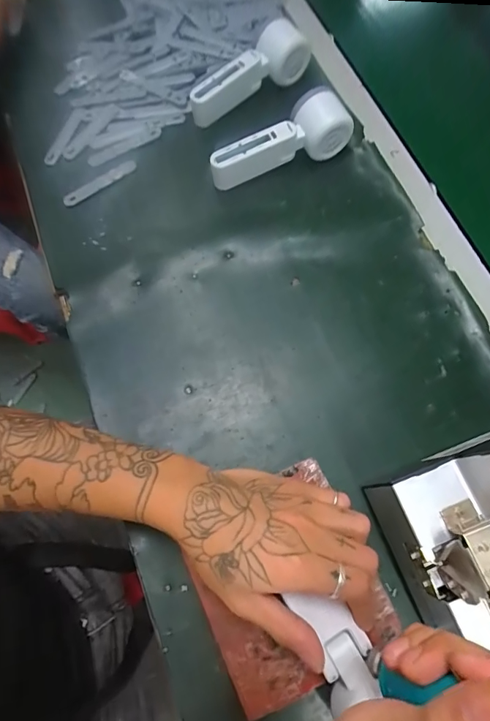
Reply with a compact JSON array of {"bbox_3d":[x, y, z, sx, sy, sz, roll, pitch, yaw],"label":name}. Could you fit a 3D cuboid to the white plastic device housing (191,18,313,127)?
[{"bbox_3d":[-0.001,-0.361,0.516,0.168,0.058,0.042,-31,75,3],"label":"white plastic device housing"}]

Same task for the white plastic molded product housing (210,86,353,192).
[{"bbox_3d":[0.042,-0.242,0.467,0.162,0.050,0.056,-34,76,-12],"label":"white plastic molded product housing"}]

